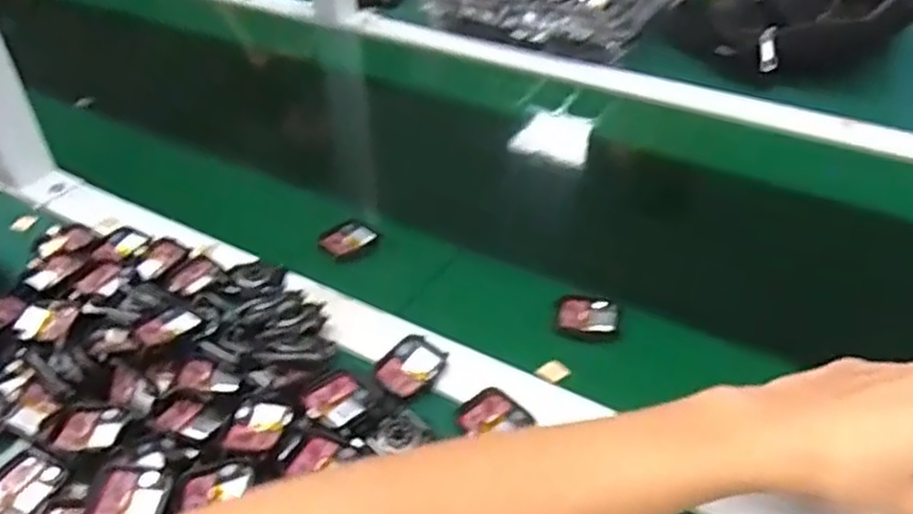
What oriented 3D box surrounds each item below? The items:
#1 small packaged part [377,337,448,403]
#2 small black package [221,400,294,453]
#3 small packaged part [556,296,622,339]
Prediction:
[{"bbox_3d":[-0.030,0.069,0.487,0.037,0.006,0.043,25,46,31],"label":"small packaged part"},{"bbox_3d":[-0.116,0.099,0.445,0.034,0.006,0.034,5,39,10],"label":"small black package"},{"bbox_3d":[0.093,0.041,0.531,0.042,0.009,0.035,5,39,10],"label":"small packaged part"}]

